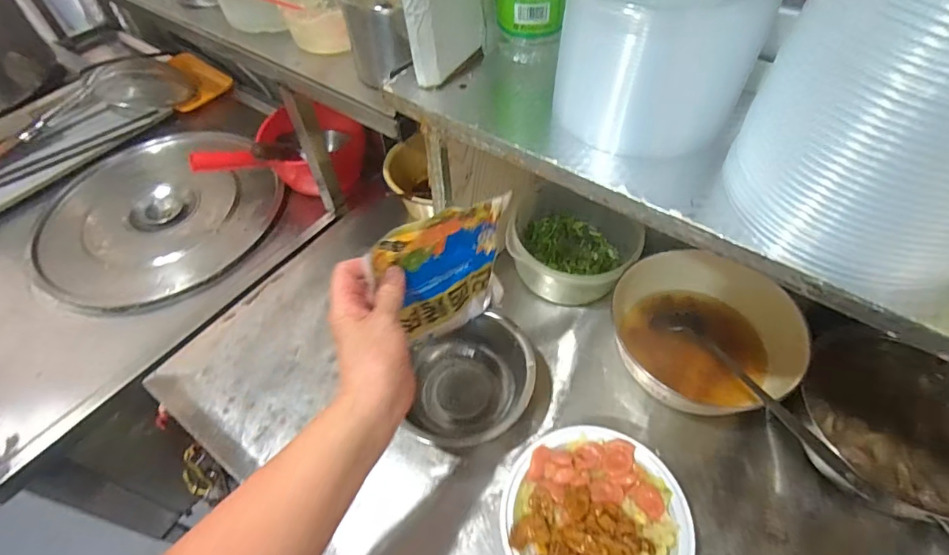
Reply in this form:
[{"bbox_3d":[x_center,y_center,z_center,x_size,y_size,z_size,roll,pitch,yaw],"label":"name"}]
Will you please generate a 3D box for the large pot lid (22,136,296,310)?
[{"bbox_3d":[-0.509,-0.104,0.787,0.327,0.073,0.347,-1,52,2],"label":"large pot lid"}]

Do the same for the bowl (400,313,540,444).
[{"bbox_3d":[-0.002,0.126,0.550,0.131,0.077,0.137,-1,52,2],"label":"bowl"}]

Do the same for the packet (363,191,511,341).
[{"bbox_3d":[-0.021,-0.004,0.428,0.118,0.132,0.023,-29,56,-16],"label":"packet"}]

